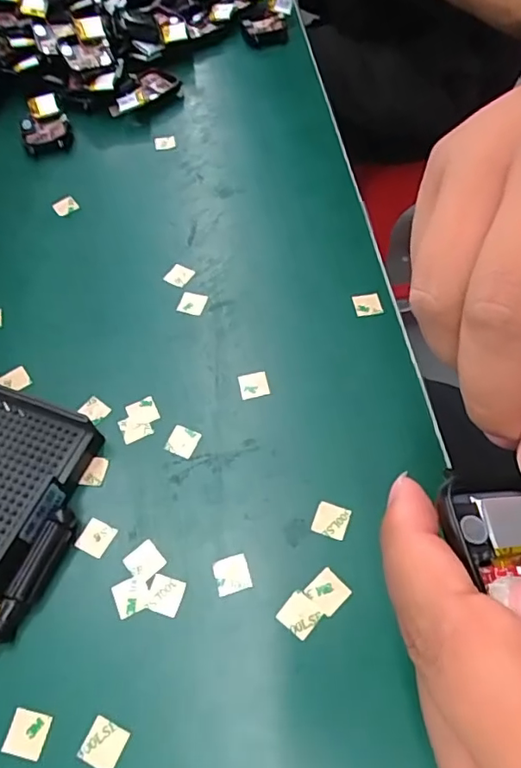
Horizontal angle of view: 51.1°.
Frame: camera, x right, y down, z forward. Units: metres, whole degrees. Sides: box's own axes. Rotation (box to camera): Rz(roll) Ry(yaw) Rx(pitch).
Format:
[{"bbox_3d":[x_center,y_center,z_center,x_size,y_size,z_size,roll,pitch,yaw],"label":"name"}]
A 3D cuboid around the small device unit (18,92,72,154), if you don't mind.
[{"bbox_3d":[-0.170,-0.204,0.427,0.036,0.018,0.051,-20,59,-8],"label":"small device unit"}]

